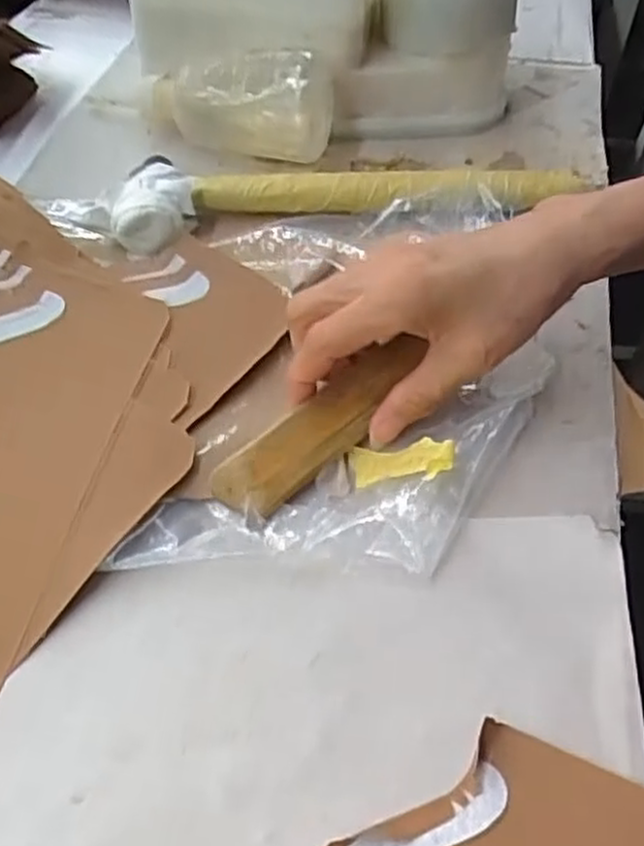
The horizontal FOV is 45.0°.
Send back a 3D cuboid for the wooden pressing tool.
[{"bbox_3d":[0.001,0.000,0.360,0.026,0.019,0.117,37,64,26],"label":"wooden pressing tool"}]

